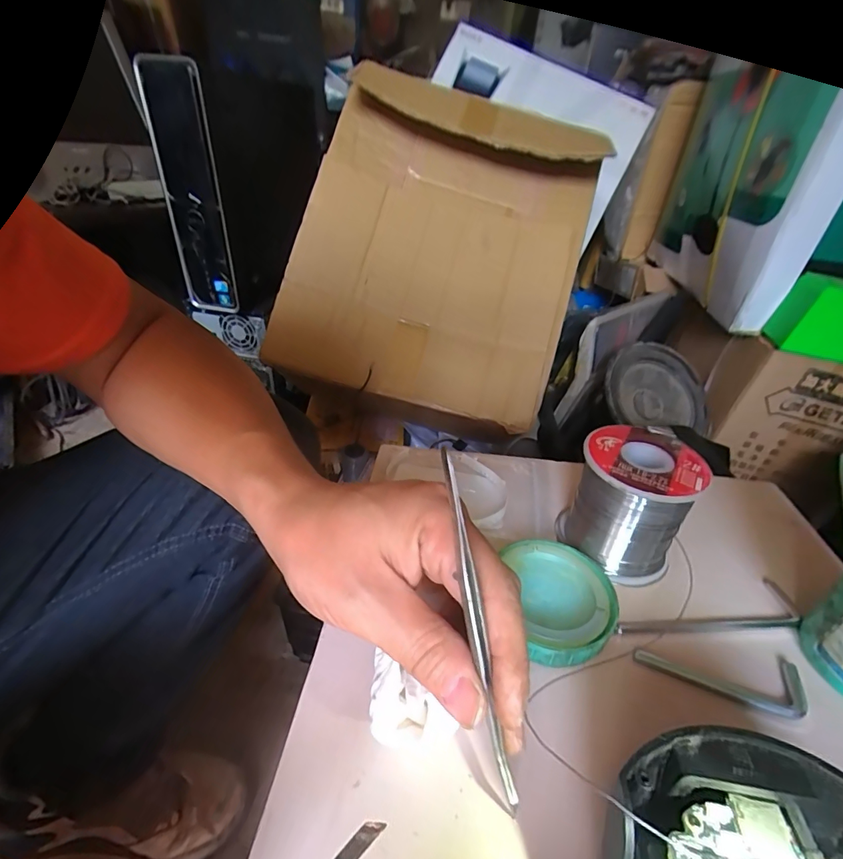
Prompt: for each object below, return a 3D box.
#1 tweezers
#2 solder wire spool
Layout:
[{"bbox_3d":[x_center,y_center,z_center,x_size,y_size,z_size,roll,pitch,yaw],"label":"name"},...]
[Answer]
[{"bbox_3d":[0.021,0.070,0.157,0.004,0.126,0.007,-12,3,-24],"label":"tweezers"},{"bbox_3d":[0.119,0.041,0.253,0.061,0.064,0.061,25,38,25],"label":"solder wire spool"}]

